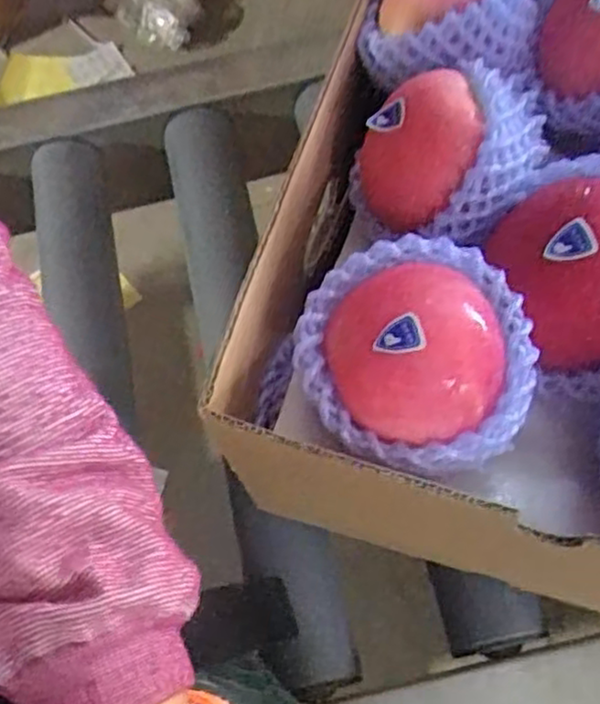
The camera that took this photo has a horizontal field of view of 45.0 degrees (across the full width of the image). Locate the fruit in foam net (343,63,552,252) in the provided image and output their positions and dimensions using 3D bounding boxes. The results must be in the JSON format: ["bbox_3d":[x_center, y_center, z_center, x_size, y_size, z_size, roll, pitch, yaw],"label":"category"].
[{"bbox_3d":[0.074,-0.097,0.357,0.088,0.071,0.090,-1,65,2],"label":"fruit in foam net"}]

